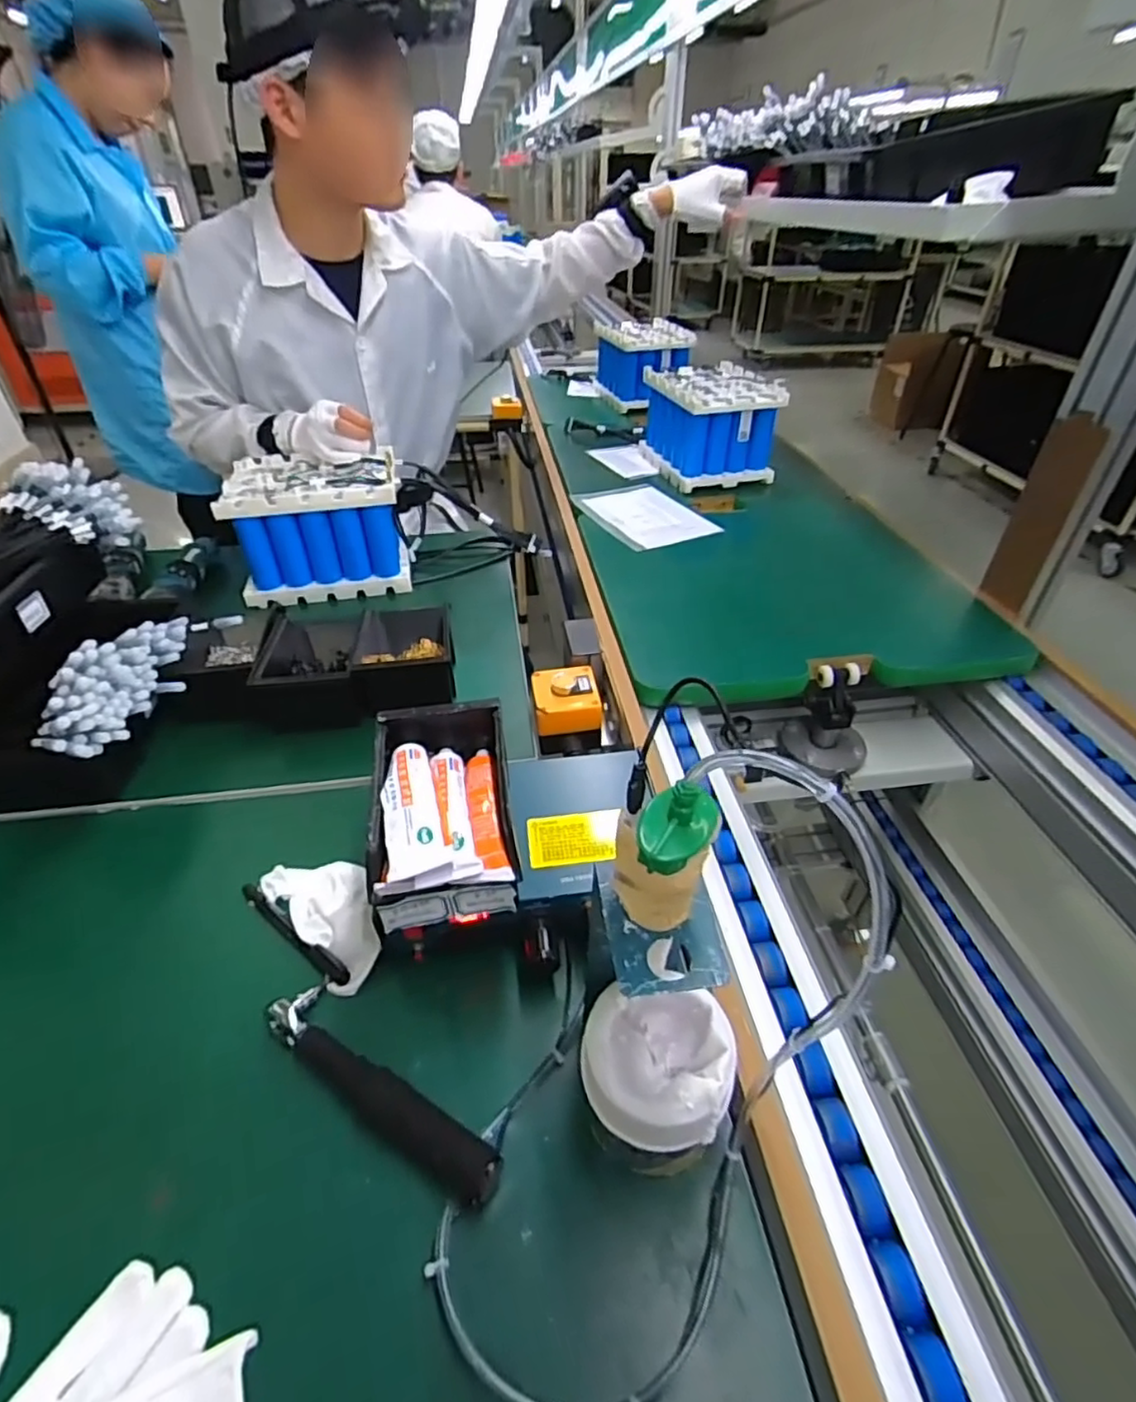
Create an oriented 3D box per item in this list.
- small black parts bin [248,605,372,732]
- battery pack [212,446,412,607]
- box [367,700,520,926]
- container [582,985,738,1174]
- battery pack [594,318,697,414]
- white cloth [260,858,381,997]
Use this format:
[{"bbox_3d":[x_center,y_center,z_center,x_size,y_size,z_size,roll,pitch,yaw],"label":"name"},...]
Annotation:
[{"bbox_3d":[-0.296,-0.044,0.760,0.112,0.077,0.155,-7,39,-8],"label":"small black parts bin"},{"bbox_3d":[-0.360,-0.254,0.955,0.225,0.154,0.150,-8,40,-10],"label":"battery pack"},{"bbox_3d":[-0.095,0.077,0.503,0.100,0.057,0.178,-6,39,-7],"label":"box"},{"bbox_3d":[0.052,0.230,0.397,0.086,0.095,0.086,0,39,0],"label":"container"},{"bbox_3d":[0.166,-0.780,1.500,0.156,0.148,0.231,-16,42,-19],"label":"battery pack"},{"bbox_3d":[-0.196,0.169,0.536,0.066,0.026,0.138,-31,48,-32],"label":"white cloth"}]

